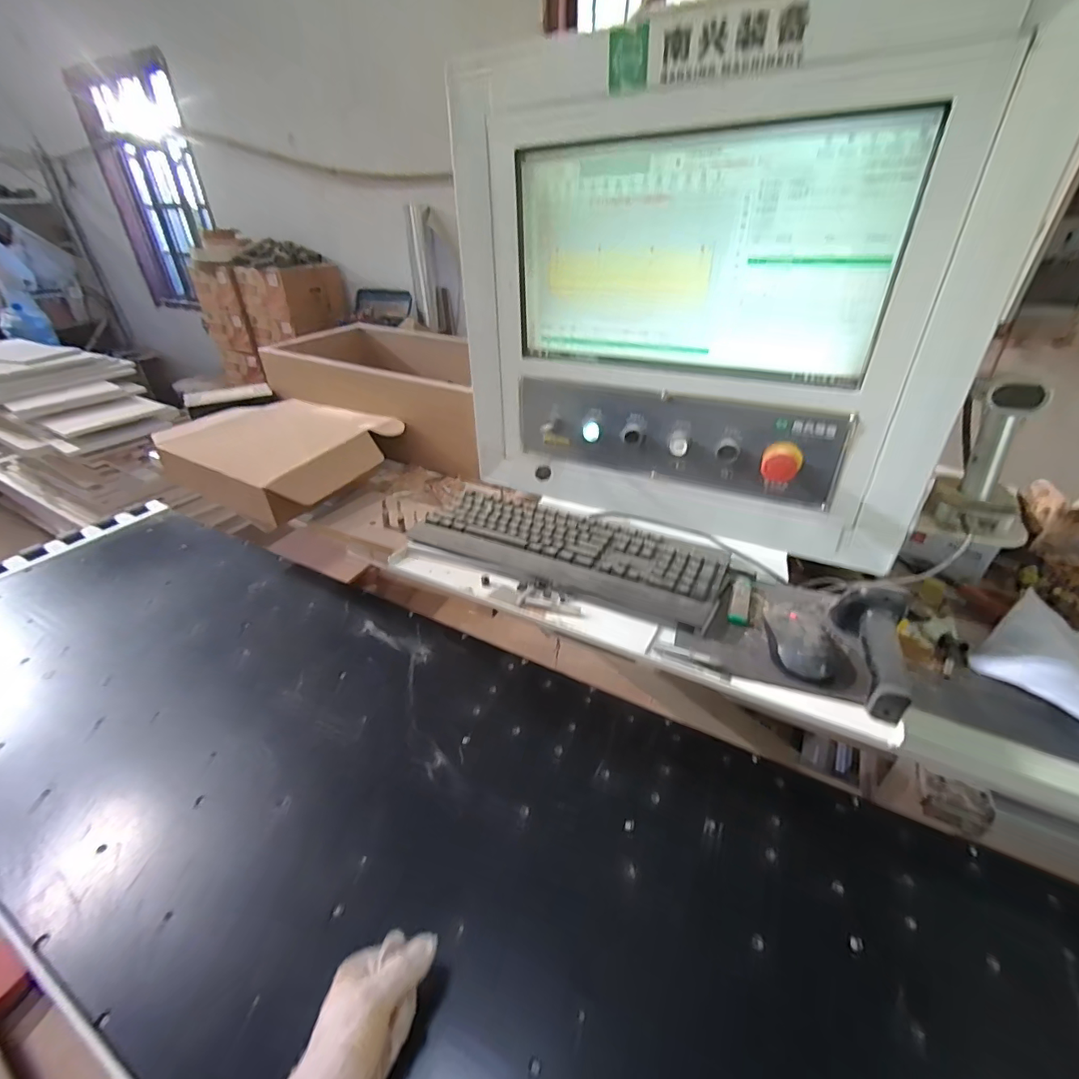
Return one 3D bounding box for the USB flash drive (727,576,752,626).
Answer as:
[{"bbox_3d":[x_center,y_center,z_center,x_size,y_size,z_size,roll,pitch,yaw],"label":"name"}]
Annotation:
[{"bbox_3d":[0.253,0.076,0.616,0.023,0.007,0.090,14,36,20],"label":"USB flash drive"}]

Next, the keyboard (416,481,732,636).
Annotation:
[{"bbox_3d":[0.035,0.006,0.713,0.444,0.029,0.157,17,38,24],"label":"keyboard"}]

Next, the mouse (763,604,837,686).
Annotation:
[{"bbox_3d":[0.294,0.104,0.555,0.065,0.032,0.125,11,36,17],"label":"mouse"}]

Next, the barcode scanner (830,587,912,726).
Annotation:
[{"bbox_3d":[0.346,0.109,0.509,0.062,0.069,0.141,15,37,21],"label":"barcode scanner"}]

